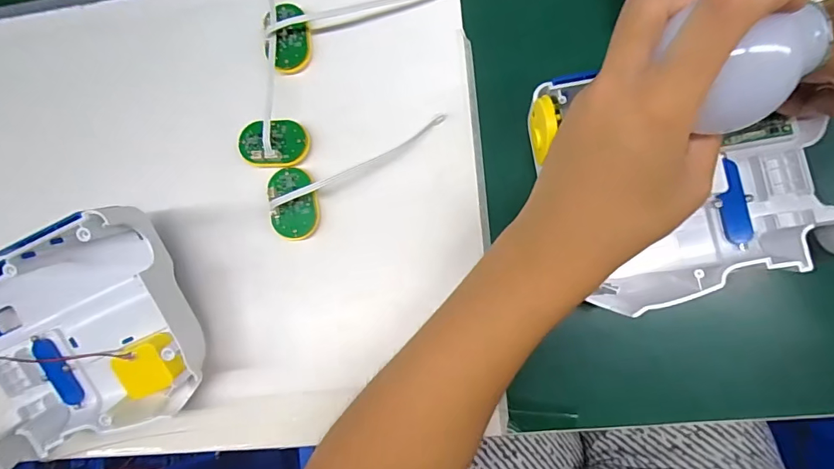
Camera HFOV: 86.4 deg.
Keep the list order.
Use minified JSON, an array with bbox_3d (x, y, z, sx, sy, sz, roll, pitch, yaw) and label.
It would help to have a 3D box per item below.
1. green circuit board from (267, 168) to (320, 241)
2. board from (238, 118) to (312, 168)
[{"bbox_3d":[-0.092,-0.024,0.332,0.034,0.010,0.054,-14,82,6],"label":"green circuit board"},{"bbox_3d":[-0.110,-0.070,0.338,0.055,0.010,0.036,0,84,8],"label":"board"}]

